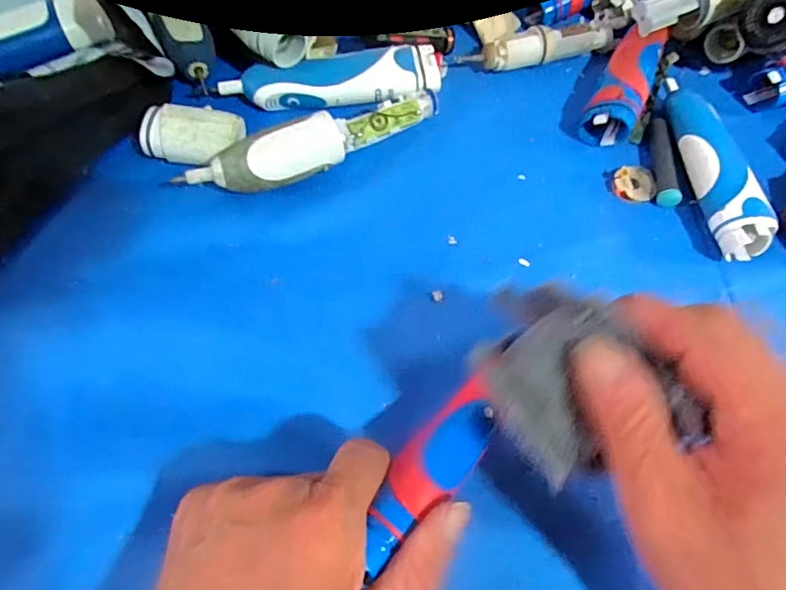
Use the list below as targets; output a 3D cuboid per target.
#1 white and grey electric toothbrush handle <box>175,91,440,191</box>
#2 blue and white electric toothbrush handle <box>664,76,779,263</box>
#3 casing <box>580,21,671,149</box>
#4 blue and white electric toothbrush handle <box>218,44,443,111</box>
[{"bbox_3d":[-0.042,-0.091,0.312,0.162,0.034,0.025,-27,68,-16],"label":"white and grey electric toothbrush handle"},{"bbox_3d":[0.202,-0.087,0.328,0.027,0.029,0.134,-3,63,-5],"label":"blue and white electric toothbrush handle"},{"bbox_3d":[0.162,-0.148,0.359,0.034,0.031,0.105,27,64,10],"label":"casing"},{"bbox_3d":[-0.039,-0.142,0.342,0.141,0.025,0.030,-5,64,-6],"label":"blue and white electric toothbrush handle"}]

